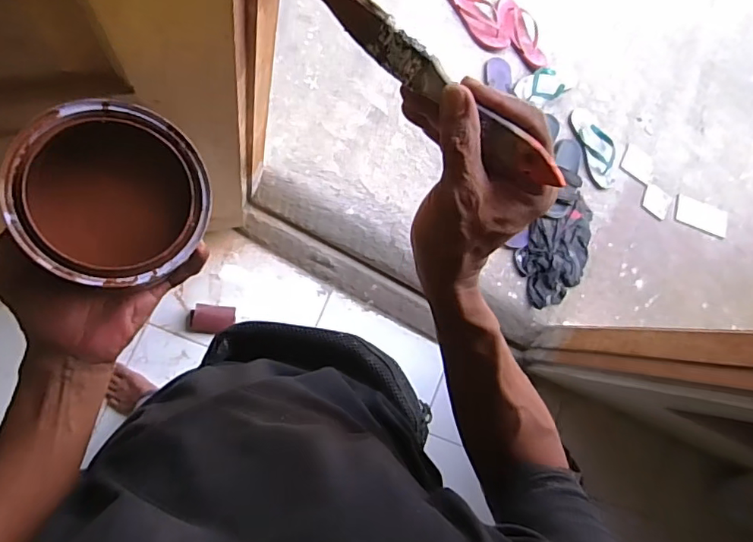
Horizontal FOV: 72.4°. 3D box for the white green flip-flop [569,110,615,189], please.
[{"bbox_3d":[0.663,-0.373,1.549,0.095,0.040,0.247,-19,91,-15],"label":"white green flip-flop"}]

